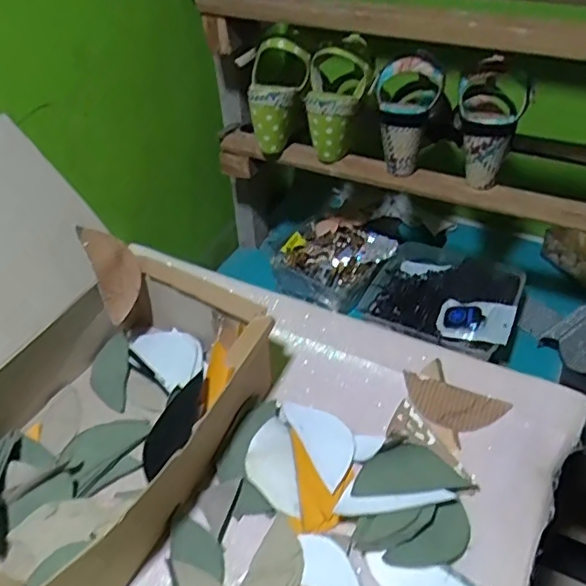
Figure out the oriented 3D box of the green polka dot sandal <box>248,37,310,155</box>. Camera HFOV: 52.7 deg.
[{"bbox_3d":[-0.017,-0.261,0.784,0.078,0.134,0.070,0,41,2],"label":"green polka dot sandal"}]

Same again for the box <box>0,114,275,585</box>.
[{"bbox_3d":[-0.235,0.051,0.542,0.321,0.252,0.333,23,49,25],"label":"box"}]

